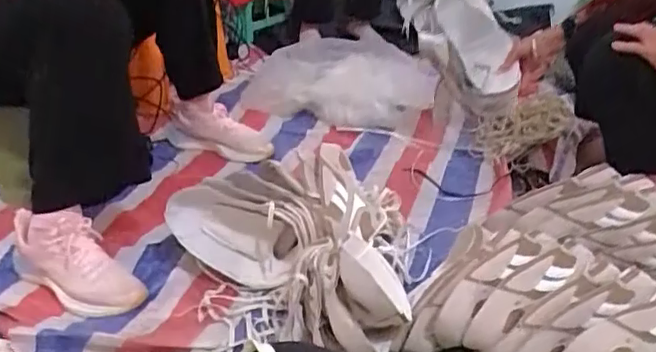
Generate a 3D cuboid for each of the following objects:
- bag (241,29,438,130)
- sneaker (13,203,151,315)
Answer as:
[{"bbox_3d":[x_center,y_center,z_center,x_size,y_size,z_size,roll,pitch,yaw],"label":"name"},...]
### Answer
[{"bbox_3d":[0.043,-0.304,1.727,0.542,0.169,0.499,1,32,-5],"label":"bag"},{"bbox_3d":[-0.445,0.131,1.046,0.282,0.113,0.116,27,39,33],"label":"sneaker"}]

